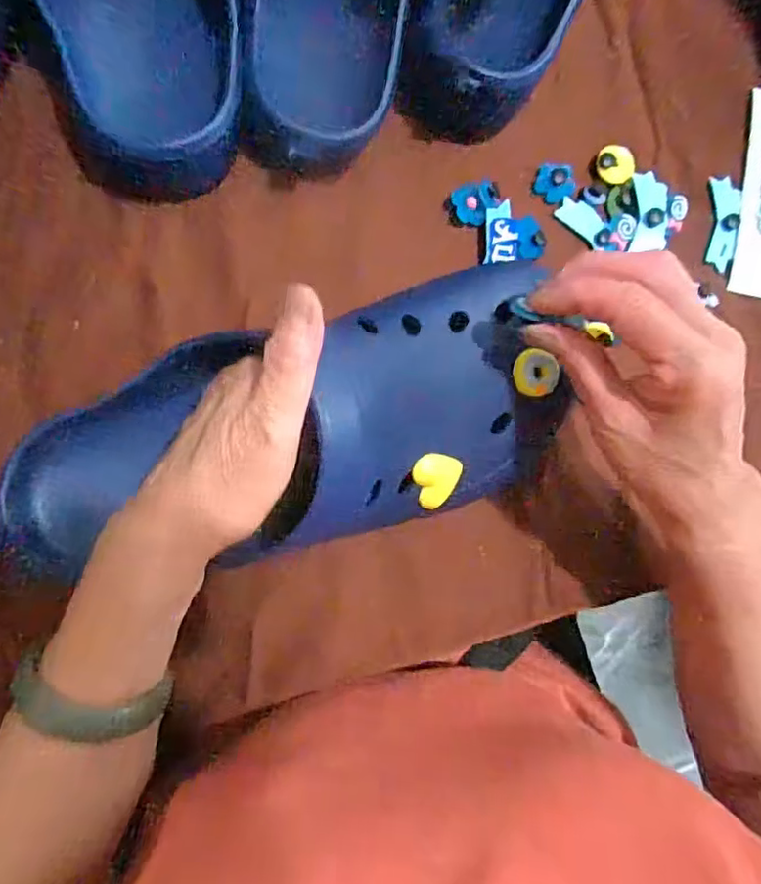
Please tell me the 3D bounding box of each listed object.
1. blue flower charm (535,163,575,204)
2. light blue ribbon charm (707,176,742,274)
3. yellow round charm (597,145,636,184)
[{"bbox_3d":[0.111,-0.163,0.382,0.023,0.011,0.020,14,85,-9],"label":"blue flower charm"},{"bbox_3d":[0.227,-0.143,0.401,0.019,0.006,0.063,8,86,-10],"label":"light blue ribbon charm"},{"bbox_3d":[0.149,-0.176,0.388,0.020,0.014,0.025,-44,95,-9],"label":"yellow round charm"}]

